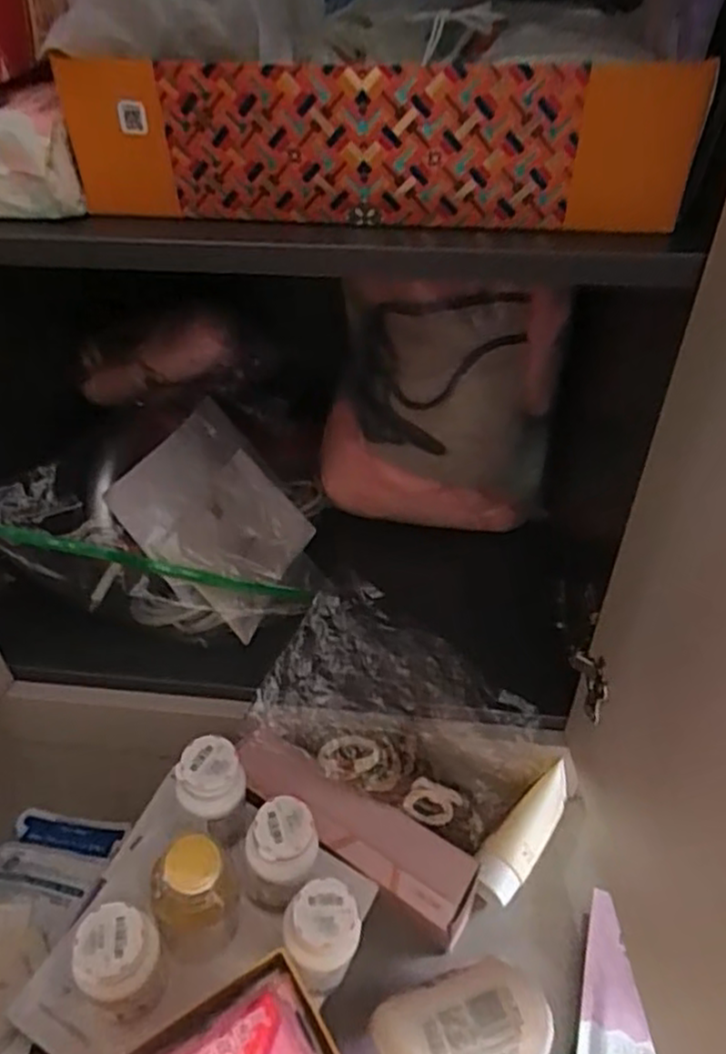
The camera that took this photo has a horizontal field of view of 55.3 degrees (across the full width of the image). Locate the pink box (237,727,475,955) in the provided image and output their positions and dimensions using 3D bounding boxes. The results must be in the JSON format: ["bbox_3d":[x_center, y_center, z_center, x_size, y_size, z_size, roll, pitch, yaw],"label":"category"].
[{"bbox_3d":[-0.010,0.253,0.579,0.231,0.067,0.067,32,49,12],"label":"pink box"}]

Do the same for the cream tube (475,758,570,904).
[{"bbox_3d":[0.143,0.265,0.608,0.039,0.031,0.124,29,63,30],"label":"cream tube"}]

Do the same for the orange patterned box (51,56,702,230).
[{"bbox_3d":[0.002,-0.209,0.382,0.343,0.078,0.045,6,41,8],"label":"orange patterned box"}]

